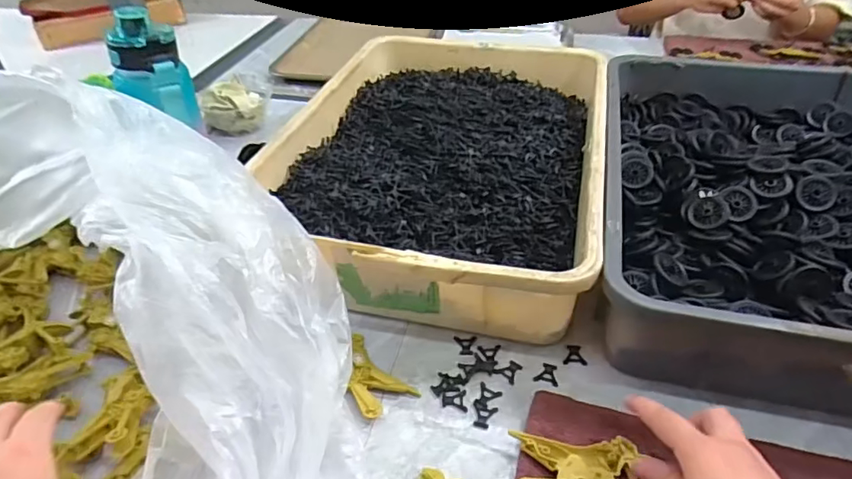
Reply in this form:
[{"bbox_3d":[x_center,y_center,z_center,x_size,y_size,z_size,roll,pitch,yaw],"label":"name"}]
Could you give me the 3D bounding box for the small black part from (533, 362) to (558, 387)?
[{"bbox_3d":[0.105,0.115,0.474,0.020,0.004,0.022,10,40,16],"label":"small black part"}]

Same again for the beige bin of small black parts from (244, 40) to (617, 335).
[{"bbox_3d":[0.027,-0.101,0.673,0.351,0.098,0.512,7,39,12],"label":"beige bin of small black parts"}]

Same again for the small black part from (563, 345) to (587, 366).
[{"bbox_3d":[0.133,0.102,0.489,0.020,0.005,0.021,3,39,7],"label":"small black part"}]

